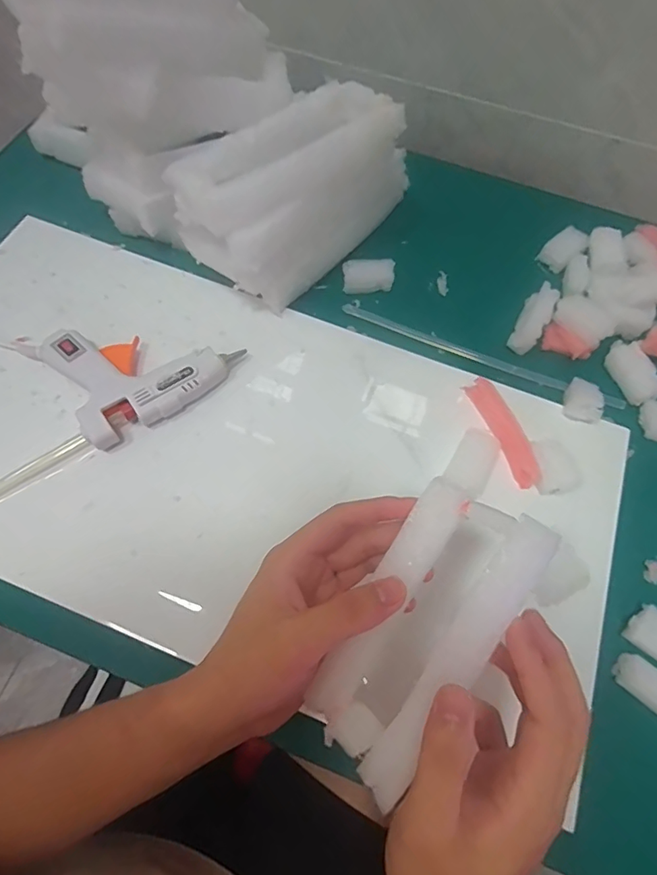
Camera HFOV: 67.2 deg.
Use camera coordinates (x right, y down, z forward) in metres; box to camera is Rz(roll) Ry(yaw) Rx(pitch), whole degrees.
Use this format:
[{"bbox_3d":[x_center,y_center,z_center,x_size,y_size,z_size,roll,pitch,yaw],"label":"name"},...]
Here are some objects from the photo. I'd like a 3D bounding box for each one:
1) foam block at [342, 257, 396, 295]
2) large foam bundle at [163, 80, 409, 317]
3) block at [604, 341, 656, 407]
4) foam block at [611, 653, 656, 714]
[{"bbox_3d":[0.039,-0.156,0.478,0.050,0.018,0.027,-6,66,-6],"label":"foam block"},{"bbox_3d":[-0.020,-0.229,0.445,0.101,0.120,0.233,41,70,14],"label":"large foam bundle"},{"bbox_3d":[0.275,-0.060,0.447,0.031,0.015,0.059,-13,67,-9],"label":"block"},{"bbox_3d":[0.224,0.174,0.339,0.052,0.011,0.025,38,69,13],"label":"foam block"}]

